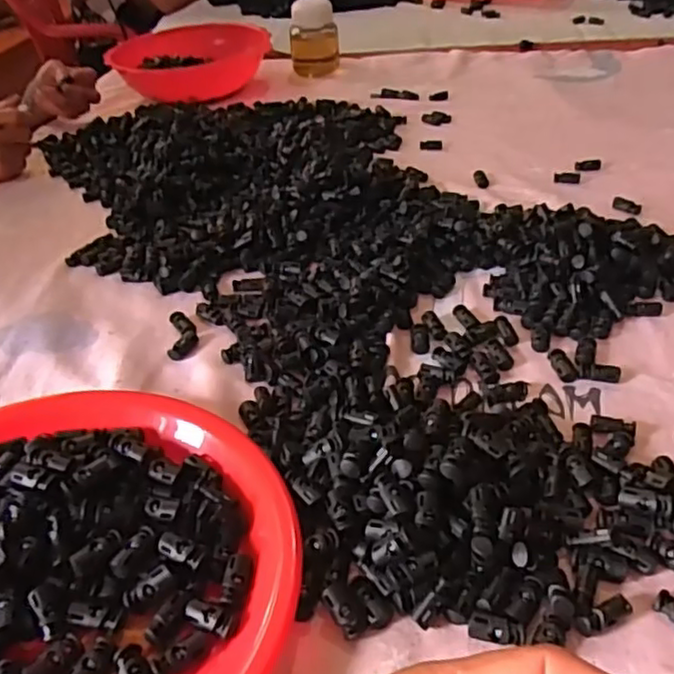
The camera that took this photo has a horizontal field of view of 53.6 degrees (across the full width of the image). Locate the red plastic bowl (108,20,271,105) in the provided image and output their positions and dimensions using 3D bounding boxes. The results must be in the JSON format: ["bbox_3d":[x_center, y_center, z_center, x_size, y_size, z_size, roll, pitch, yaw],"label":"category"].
[{"bbox_3d":[-0.221,-0.422,1.021,0.235,0.058,0.165,-12,41,-8],"label":"red plastic bowl"}]

